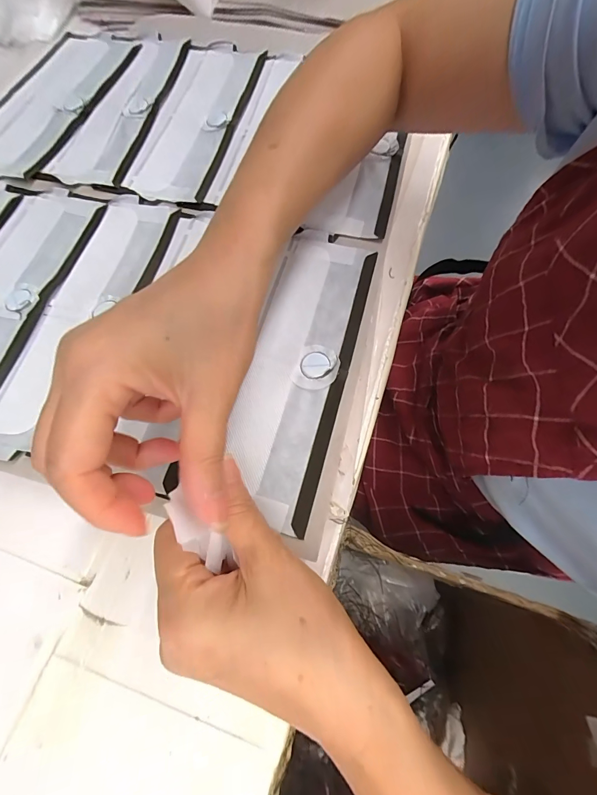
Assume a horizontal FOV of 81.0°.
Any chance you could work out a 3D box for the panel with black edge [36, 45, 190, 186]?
[{"bbox_3d":[-0.189,-0.310,0.380,0.084,0.017,0.231,13,71,4],"label":"panel with black edge"}]

